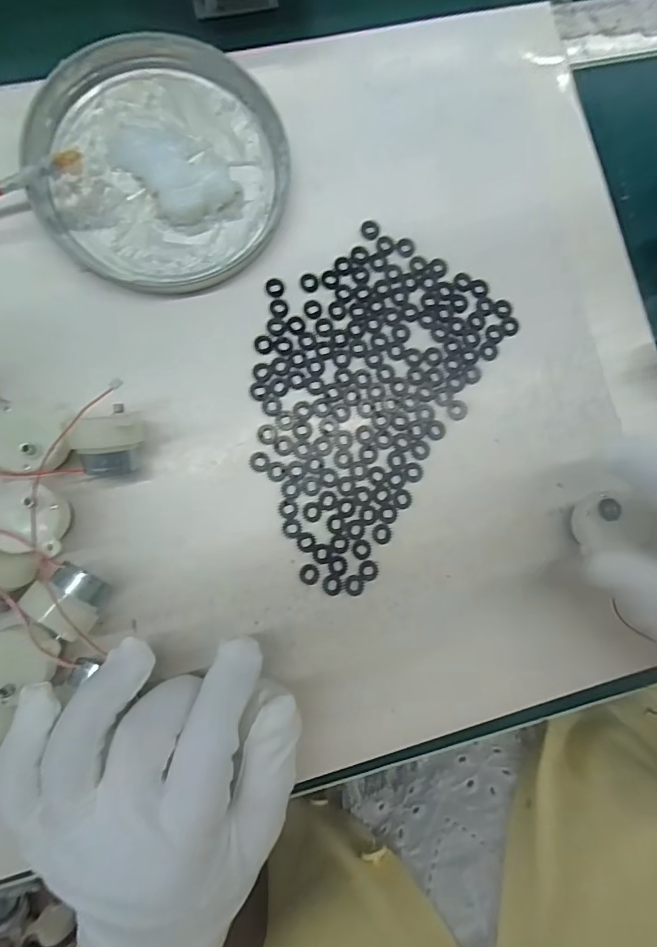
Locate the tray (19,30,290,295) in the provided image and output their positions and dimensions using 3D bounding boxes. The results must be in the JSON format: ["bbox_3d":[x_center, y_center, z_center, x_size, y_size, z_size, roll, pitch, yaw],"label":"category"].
[{"bbox_3d":[-0.088,-0.163,0.235,0.126,0.012,0.127,0,86,-4],"label":"tray"}]

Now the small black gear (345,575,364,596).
[{"bbox_3d":[0.014,0.058,0.231,0.009,0.004,0.011,-3,86,-4],"label":"small black gear"}]

